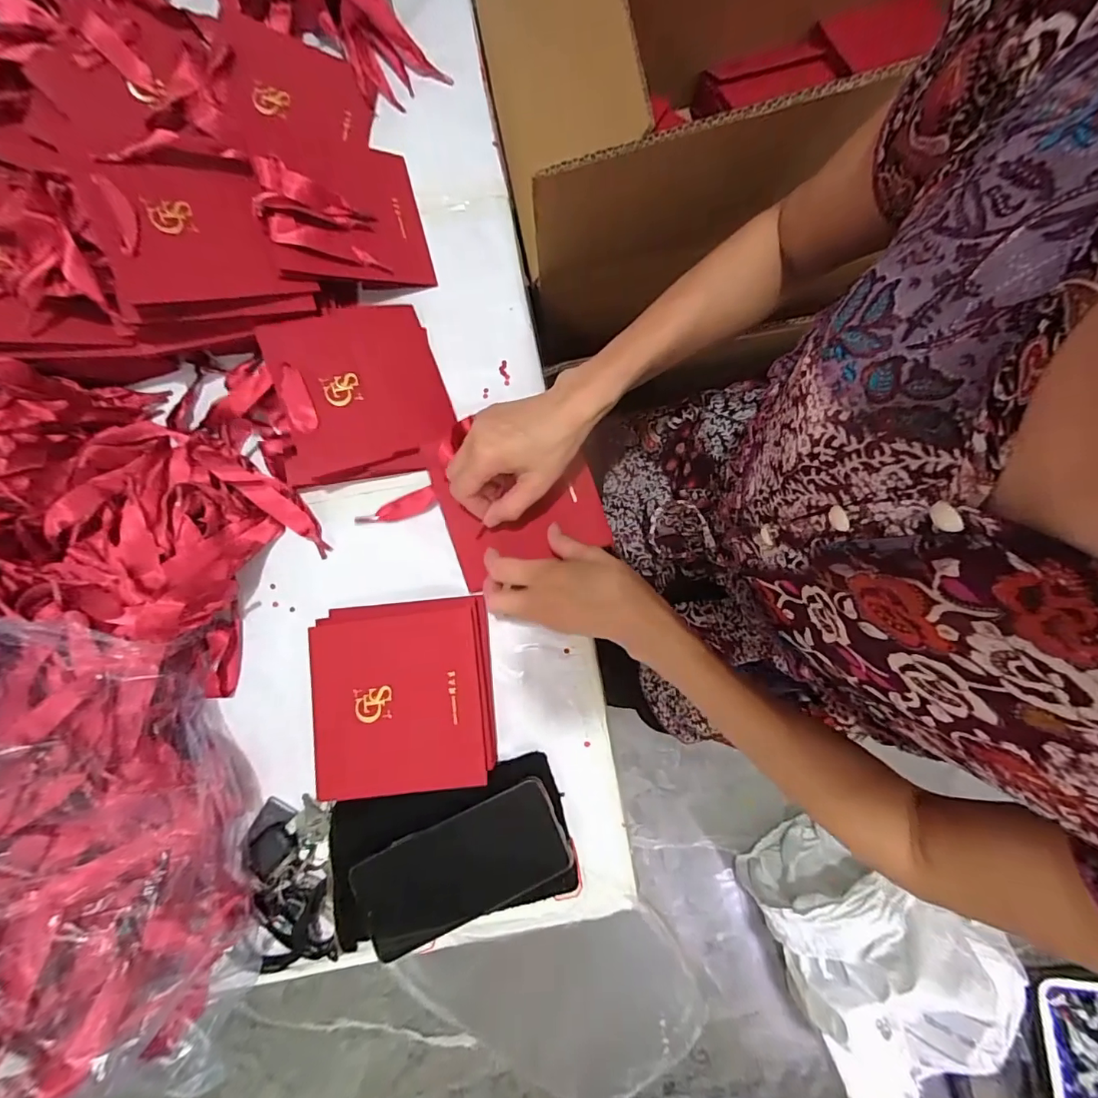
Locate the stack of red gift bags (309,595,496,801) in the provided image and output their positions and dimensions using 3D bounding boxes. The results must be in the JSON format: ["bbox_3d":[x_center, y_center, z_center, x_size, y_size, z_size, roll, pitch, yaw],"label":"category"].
[{"bbox_3d":[-0.121,0.121,0.411,0.148,0.042,0.151,-5,85,0],"label":"stack of red gift bags"}]

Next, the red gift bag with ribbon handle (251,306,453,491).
[{"bbox_3d":[-0.171,-0.144,0.447,0.144,0.026,0.152,-12,85,-19],"label":"red gift bag with ribbon handle"}]

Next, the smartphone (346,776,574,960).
[{"bbox_3d":[-0.069,0.256,0.394,0.164,0.006,0.078,-24,82,-6],"label":"smartphone"}]

